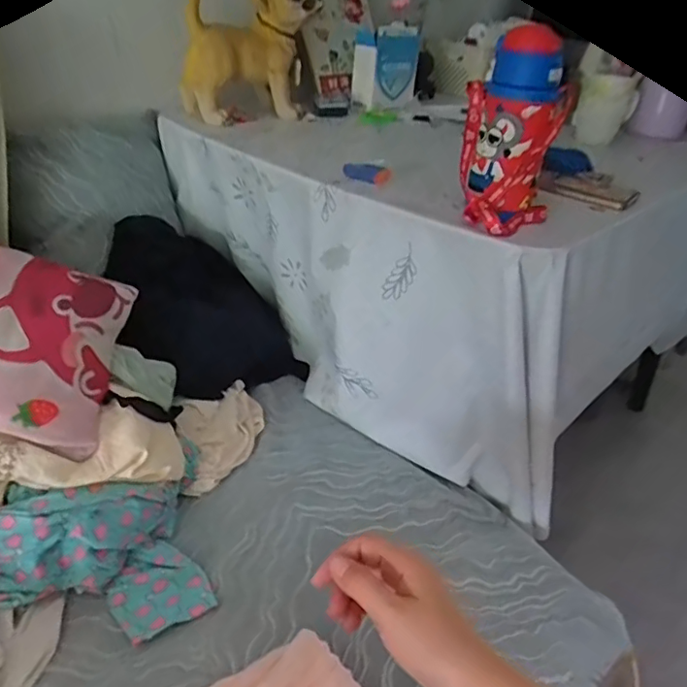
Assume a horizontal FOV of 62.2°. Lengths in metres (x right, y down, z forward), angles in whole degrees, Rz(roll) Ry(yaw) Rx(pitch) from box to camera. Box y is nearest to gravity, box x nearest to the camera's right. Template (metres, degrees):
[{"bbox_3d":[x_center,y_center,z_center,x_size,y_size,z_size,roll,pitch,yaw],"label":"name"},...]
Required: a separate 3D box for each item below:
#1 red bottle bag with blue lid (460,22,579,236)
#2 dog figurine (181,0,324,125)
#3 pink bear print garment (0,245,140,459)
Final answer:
[{"bbox_3d":[0.174,-0.216,0.580,0.094,0.179,0.095,10,33,6],"label":"red bottle bag with blue lid"},{"bbox_3d":[-0.151,-0.486,0.935,0.207,0.233,0.081,-16,39,-29],"label":"dog figurine"},{"bbox_3d":[-0.368,-0.009,0.624,0.244,0.060,0.242,18,41,-17],"label":"pink bear print garment"}]

